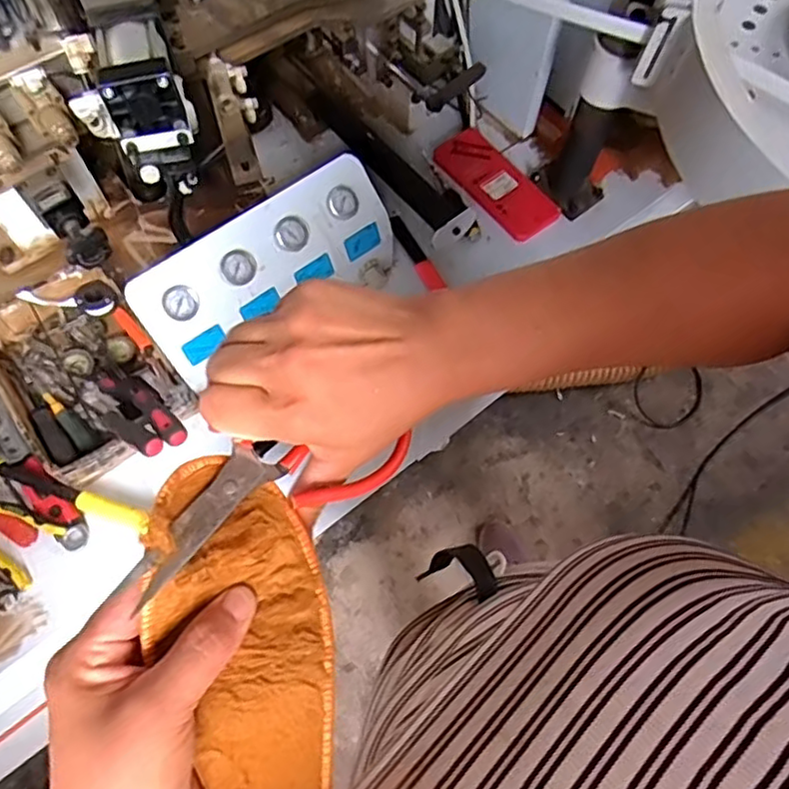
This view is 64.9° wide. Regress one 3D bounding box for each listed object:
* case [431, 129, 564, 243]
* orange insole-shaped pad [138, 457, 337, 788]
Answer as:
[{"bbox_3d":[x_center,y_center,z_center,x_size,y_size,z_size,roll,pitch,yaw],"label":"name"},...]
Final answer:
[{"bbox_3d":[0.180,-0.385,1.120,0.124,0.031,0.244,-33,71,-14],"label":"case"},{"bbox_3d":[-0.067,0.148,0.306,0.077,0.046,0.228,-8,94,-4],"label":"orange insole-shaped pad"}]

